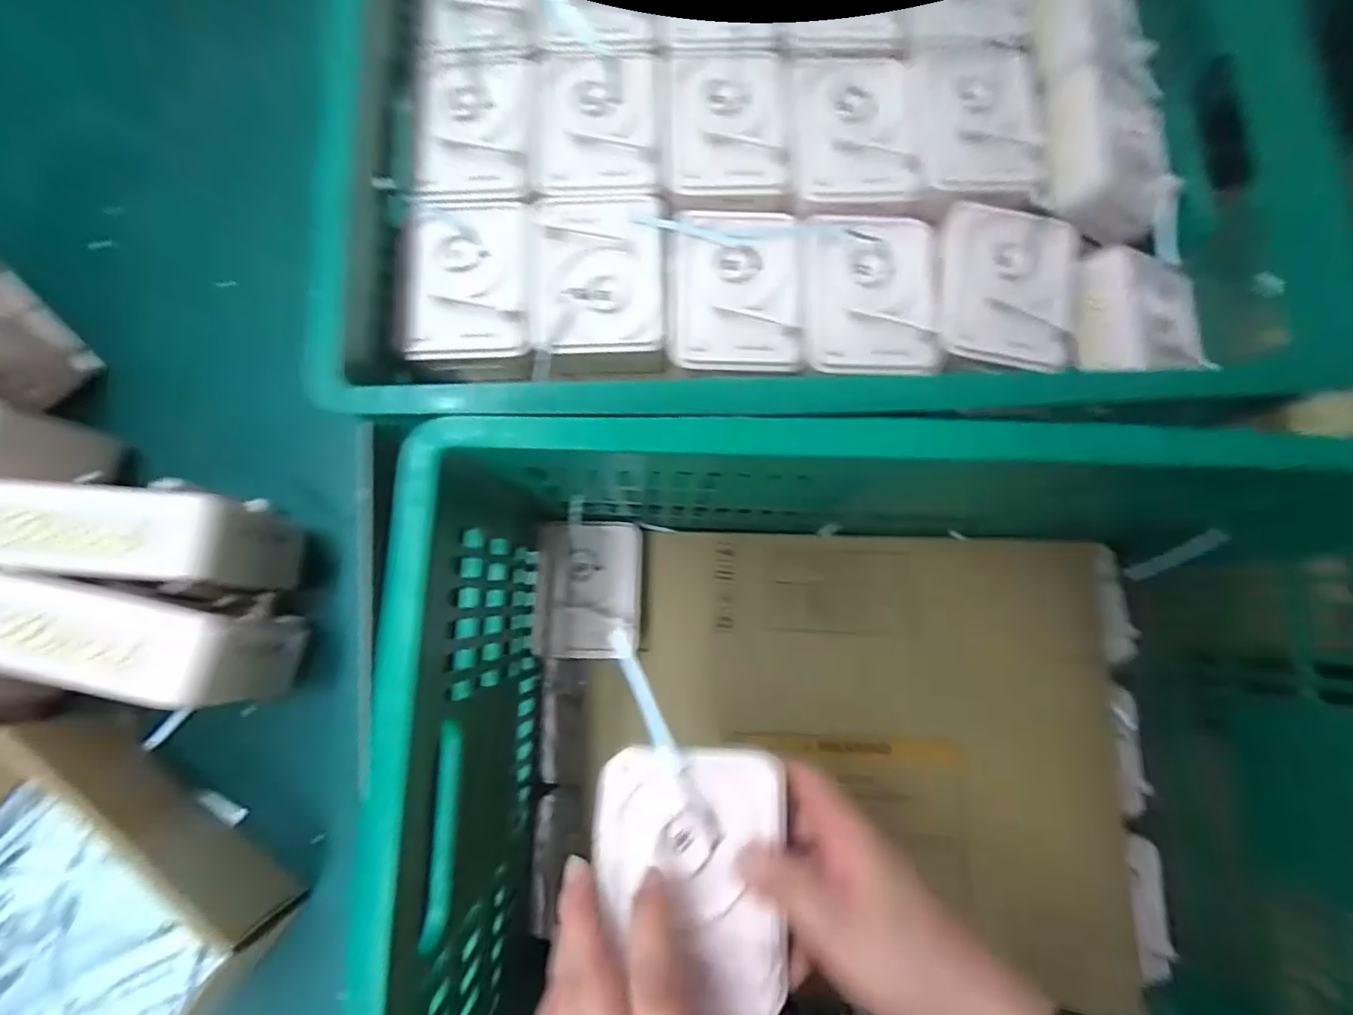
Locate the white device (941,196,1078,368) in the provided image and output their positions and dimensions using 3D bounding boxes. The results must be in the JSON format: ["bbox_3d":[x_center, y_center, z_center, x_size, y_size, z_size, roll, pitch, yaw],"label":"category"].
[{"bbox_3d":[0.250,-0.164,0.456,0.102,0.031,0.116,8,80,0],"label":"white device"}]

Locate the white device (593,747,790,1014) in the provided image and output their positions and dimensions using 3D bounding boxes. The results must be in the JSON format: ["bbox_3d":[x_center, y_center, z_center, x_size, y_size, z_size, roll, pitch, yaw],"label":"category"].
[{"bbox_3d":[0.007,0.192,0.313,0.098,0.028,0.119,2,80,-1],"label":"white device"}]

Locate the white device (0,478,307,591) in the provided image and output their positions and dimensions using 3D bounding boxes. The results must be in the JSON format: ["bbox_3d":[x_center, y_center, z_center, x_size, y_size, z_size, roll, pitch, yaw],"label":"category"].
[{"bbox_3d":[-0.296,0.019,0.346,0.124,0.106,0.050,5,80,0],"label":"white device"}]

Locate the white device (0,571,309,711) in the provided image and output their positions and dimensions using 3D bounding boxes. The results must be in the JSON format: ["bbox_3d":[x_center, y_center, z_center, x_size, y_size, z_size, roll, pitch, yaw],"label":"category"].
[{"bbox_3d":[-0.288,0.074,0.335,0.124,0.104,0.052,10,80,1],"label":"white device"}]

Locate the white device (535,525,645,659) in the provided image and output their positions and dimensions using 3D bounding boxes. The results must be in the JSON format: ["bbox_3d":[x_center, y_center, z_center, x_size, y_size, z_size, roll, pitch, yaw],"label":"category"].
[{"bbox_3d":[-0.081,0.077,0.559,0.095,0.023,0.122,2,80,-1],"label":"white device"}]

